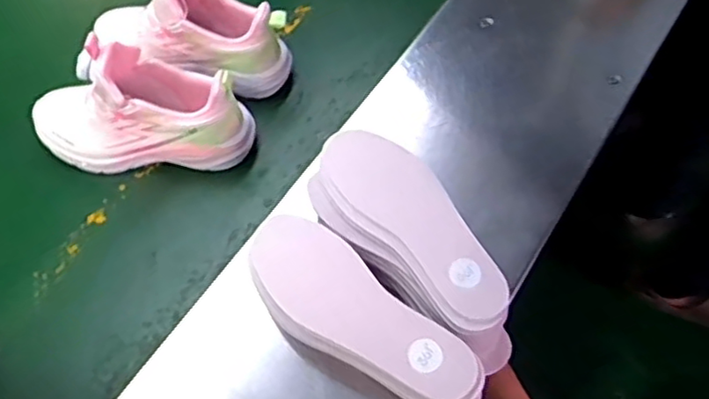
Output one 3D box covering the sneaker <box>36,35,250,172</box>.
[{"bbox_3d":[-0.224,-0.092,0.649,0.230,0.126,0.075,-1,60,1],"label":"sneaker"}]

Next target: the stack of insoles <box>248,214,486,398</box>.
[{"bbox_3d":[0.003,0.098,0.519,0.218,0.029,0.079,38,68,21],"label":"stack of insoles"}]

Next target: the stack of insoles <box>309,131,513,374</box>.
[{"bbox_3d":[0.055,0.036,0.559,0.090,0.033,0.235,-36,65,-18],"label":"stack of insoles"}]

